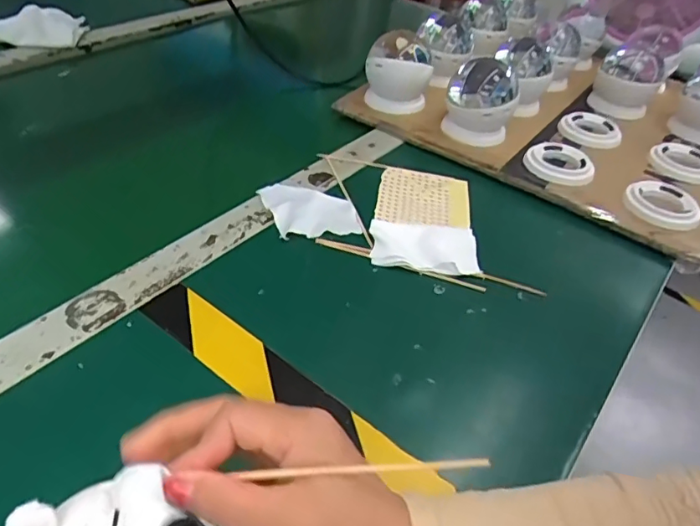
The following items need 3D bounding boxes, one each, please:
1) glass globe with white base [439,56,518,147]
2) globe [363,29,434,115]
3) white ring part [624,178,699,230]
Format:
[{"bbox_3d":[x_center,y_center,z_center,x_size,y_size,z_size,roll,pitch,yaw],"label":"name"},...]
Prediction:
[{"bbox_3d":[0.138,-0.175,0.567,0.072,0.082,0.078,14,42,9],"label":"glass globe with white base"},{"bbox_3d":[0.056,-0.220,0.617,0.071,0.074,0.069,7,42,2],"label":"globe"},{"bbox_3d":[0.309,-0.060,0.525,0.065,0.014,0.064,3,42,-3],"label":"white ring part"}]

